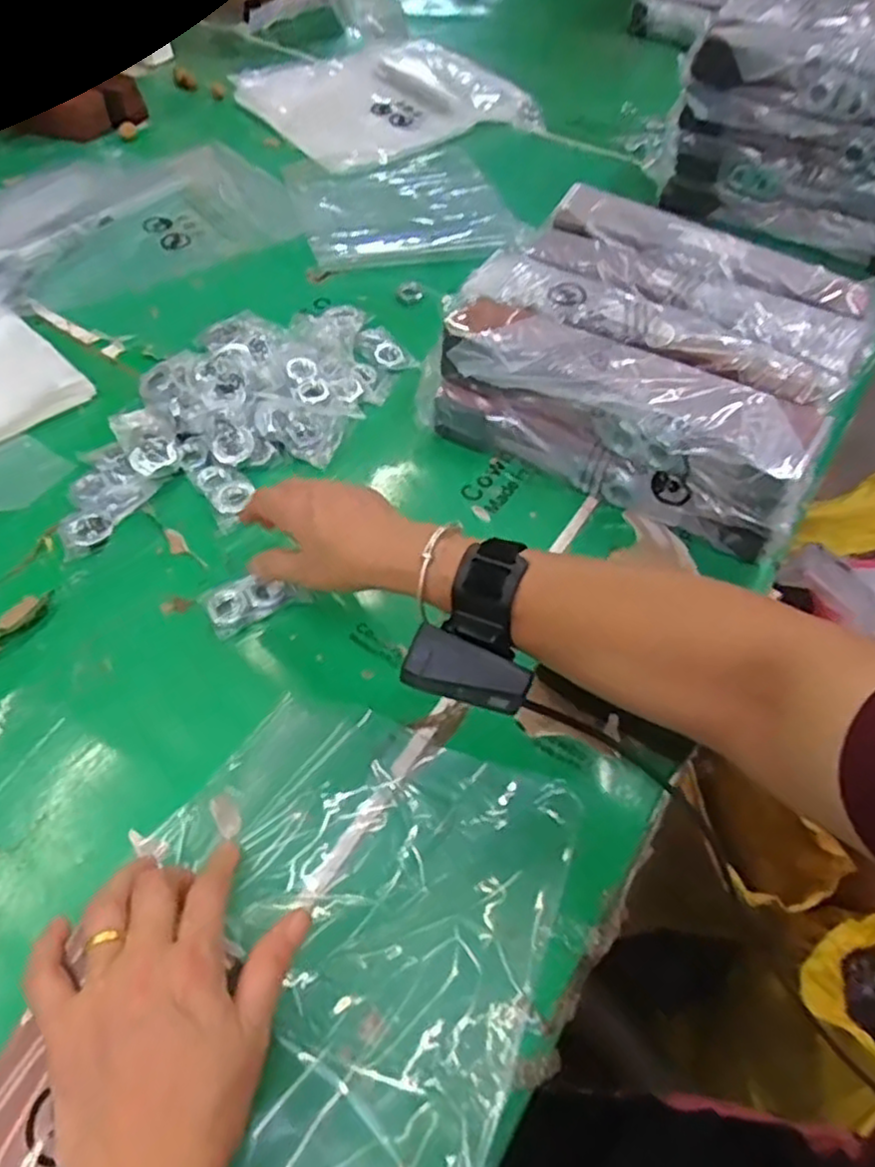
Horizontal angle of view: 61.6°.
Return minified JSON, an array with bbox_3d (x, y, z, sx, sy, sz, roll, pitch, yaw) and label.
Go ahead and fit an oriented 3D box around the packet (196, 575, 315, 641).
[{"bbox_3d":[-0.135,0.010,0.539,0.071,0.017,0.040,-20,58,-18],"label":"packet"}]

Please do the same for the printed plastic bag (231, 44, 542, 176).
[{"bbox_3d":[-0.078,-0.704,1.061,0.368,0.034,0.298,-20,58,-18],"label":"printed plastic bag"}]

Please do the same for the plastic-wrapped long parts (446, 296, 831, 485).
[{"bbox_3d":[0.148,-0.154,0.593,0.297,0.053,0.082,27,57,15],"label":"plastic-wrapped long parts"}]

